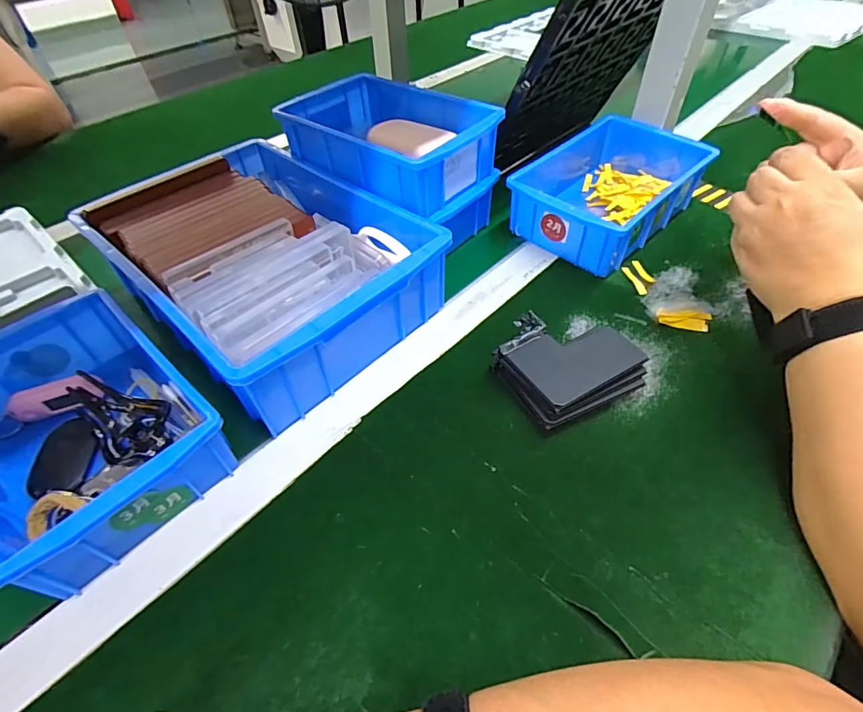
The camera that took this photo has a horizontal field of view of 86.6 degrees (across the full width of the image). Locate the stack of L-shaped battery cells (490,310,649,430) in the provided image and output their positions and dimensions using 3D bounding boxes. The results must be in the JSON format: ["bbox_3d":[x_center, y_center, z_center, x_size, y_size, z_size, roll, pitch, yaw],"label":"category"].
[{"bbox_3d":[0.102,0.004,0.359,0.092,0.035,0.089,-24,53,-16],"label":"stack of L-shaped battery cells"}]

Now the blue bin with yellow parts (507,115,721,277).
[{"bbox_3d":[0.192,-0.183,0.501,0.207,0.065,0.140,-37,57,-25],"label":"blue bin with yellow parts"}]

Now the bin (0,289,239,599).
[{"bbox_3d":[-0.241,0.048,0.320,0.198,0.068,0.131,36,61,29],"label":"bin"}]

